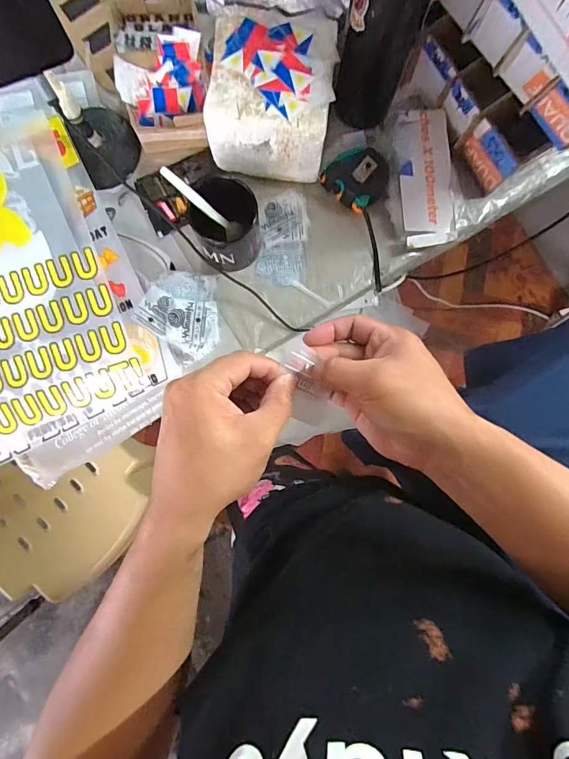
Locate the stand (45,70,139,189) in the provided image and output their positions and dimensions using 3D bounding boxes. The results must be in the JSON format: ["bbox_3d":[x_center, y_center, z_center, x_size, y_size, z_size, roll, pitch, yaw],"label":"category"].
[{"bbox_3d":[-0.237,-0.318,0.496,0.078,0.133,0.091,-27,87,-3],"label":"stand"}]

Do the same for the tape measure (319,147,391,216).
[{"bbox_3d":[0.097,-0.270,0.535,0.078,0.036,0.068,41,87,1],"label":"tape measure"}]

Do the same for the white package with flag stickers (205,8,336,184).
[{"bbox_3d":[-0.012,-0.343,0.497,0.146,0.106,0.138,7,87,-1],"label":"white package with flag stickers"}]

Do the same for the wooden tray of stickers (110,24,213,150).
[{"bbox_3d":[-0.155,-0.364,0.521,0.113,0.084,0.101,-4,87,-1],"label":"wooden tray of stickers"}]

